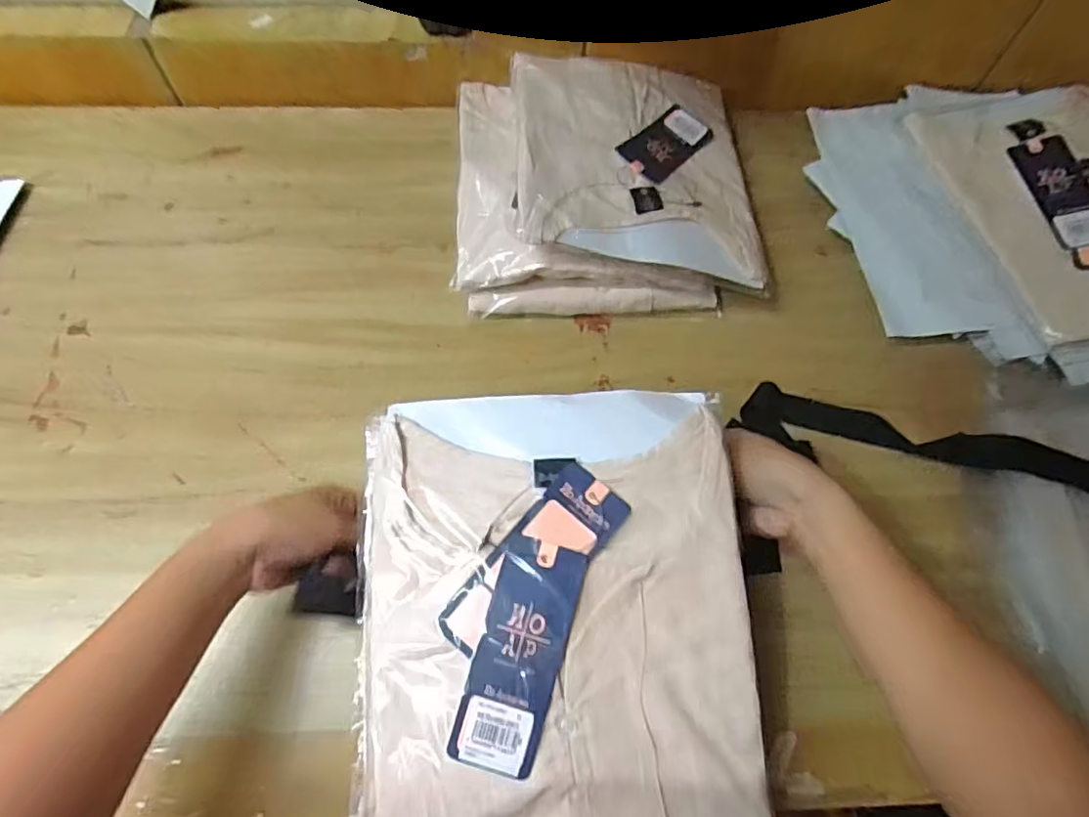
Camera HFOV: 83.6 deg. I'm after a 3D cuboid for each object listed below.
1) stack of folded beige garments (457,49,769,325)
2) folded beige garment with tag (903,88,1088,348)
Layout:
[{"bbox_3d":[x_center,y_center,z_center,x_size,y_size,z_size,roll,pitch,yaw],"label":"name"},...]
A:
[{"bbox_3d":[0.059,-0.209,0.534,0.243,0.086,0.256,-2,63,-3],"label":"stack of folded beige garments"},{"bbox_3d":[0.469,-0.187,0.528,0.210,0.032,0.257,-11,65,-6],"label":"folded beige garment with tag"}]

